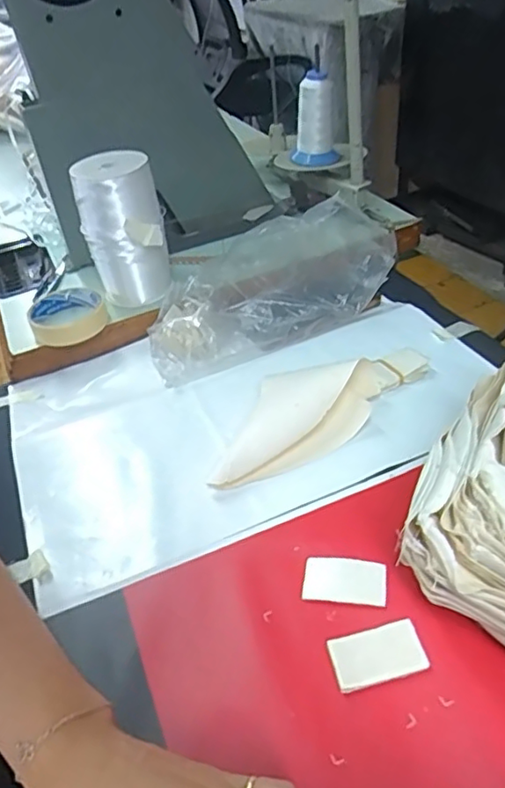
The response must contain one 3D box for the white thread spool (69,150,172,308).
[{"bbox_3d":[-0.145,-0.181,0.684,0.088,0.167,0.087,-13,39,-6],"label":"white thread spool"}]

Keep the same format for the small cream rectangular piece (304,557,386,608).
[{"bbox_3d":[0.064,0.130,0.416,0.056,0.004,0.031,0,49,15],"label":"small cream rectangular piece"}]

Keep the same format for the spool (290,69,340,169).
[{"bbox_3d":[0.085,-0.371,0.819,0.059,0.124,0.069,-6,39,2],"label":"spool"}]

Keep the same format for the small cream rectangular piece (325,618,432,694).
[{"bbox_3d":[0.078,0.163,0.373,0.056,0.009,0.032,-10,39,-3],"label":"small cream rectangular piece"}]

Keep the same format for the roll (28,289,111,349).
[{"bbox_3d":[-0.212,-0.092,0.695,0.083,0.032,0.083,-16,40,-10],"label":"roll"}]

